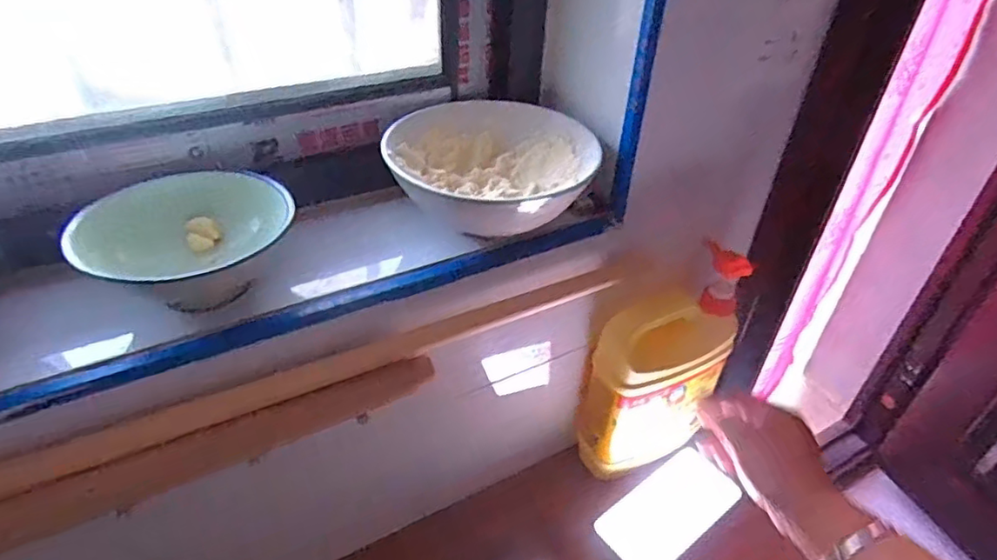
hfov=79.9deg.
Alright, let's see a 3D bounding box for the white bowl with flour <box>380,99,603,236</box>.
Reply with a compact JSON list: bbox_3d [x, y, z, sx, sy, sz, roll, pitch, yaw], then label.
[{"bbox_3d":[-0.004,-0.091,0.477,0.161,0.053,0.159,3,38,-2],"label":"white bowl with flour"}]

